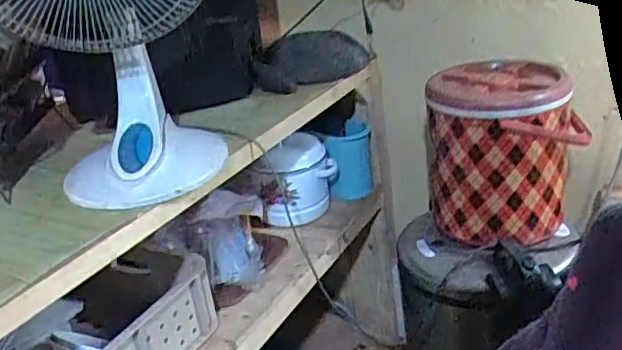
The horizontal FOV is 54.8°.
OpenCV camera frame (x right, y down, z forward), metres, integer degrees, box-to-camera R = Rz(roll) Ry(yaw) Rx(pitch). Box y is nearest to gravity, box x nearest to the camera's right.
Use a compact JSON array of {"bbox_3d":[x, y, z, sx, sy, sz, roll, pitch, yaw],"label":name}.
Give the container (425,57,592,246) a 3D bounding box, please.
[{"bbox_3d":[0.400,-0.063,1.260,0.290,0.301,0.294,1,26,15],"label":"container"}]

